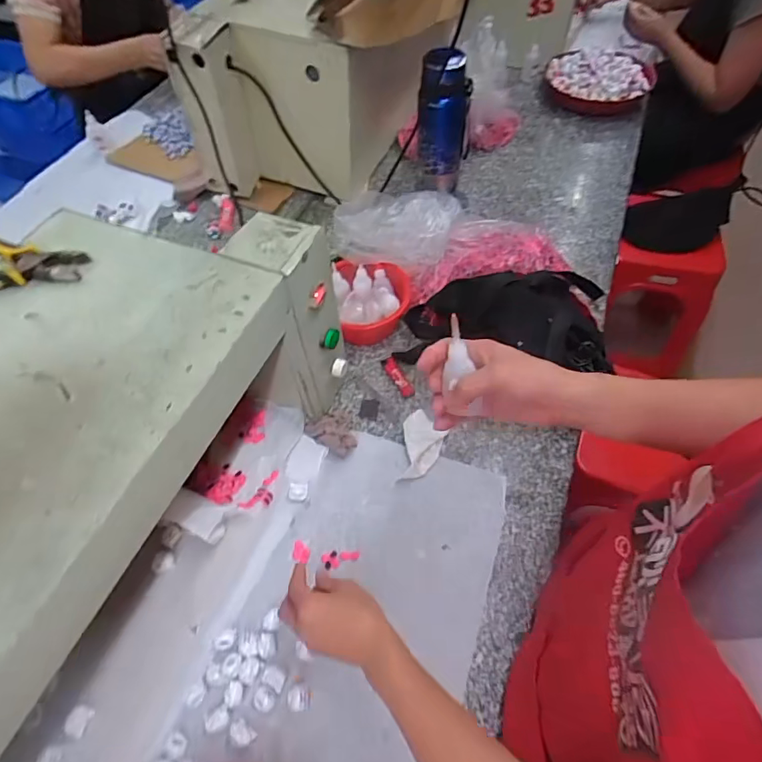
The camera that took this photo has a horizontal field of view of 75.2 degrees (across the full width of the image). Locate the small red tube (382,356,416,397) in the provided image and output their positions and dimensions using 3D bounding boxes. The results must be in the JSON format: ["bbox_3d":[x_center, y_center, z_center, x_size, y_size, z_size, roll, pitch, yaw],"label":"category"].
[{"bbox_3d":[0.025,-0.010,0.761,0.020,0.011,0.078,-26,59,-14],"label":"small red tube"}]

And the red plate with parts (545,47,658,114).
[{"bbox_3d":[0.519,-0.719,1.179,0.235,0.075,0.235,-1,57,2],"label":"red plate with parts"}]

